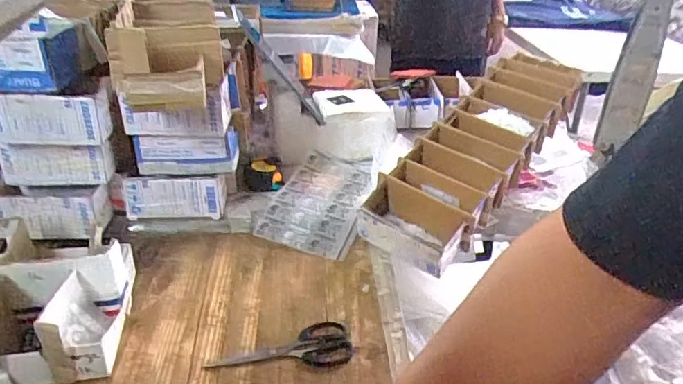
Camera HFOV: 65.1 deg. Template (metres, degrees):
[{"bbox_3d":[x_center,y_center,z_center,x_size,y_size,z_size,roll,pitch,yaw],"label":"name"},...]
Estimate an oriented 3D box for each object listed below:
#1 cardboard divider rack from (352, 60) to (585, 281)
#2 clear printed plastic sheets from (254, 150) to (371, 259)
[{"bbox_3d":[0.262,-0.093,0.993,0.173,0.098,0.596,22,50,32],"label":"cardboard divider rack"},{"bbox_3d":[-0.034,0.008,0.969,0.158,0.044,0.287,9,30,13],"label":"clear printed plastic sheets"}]

